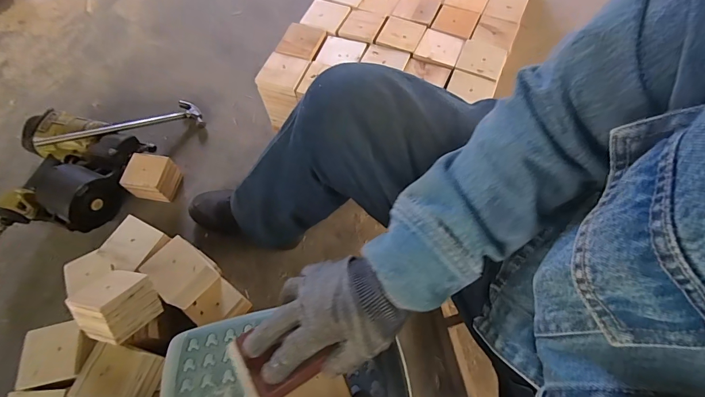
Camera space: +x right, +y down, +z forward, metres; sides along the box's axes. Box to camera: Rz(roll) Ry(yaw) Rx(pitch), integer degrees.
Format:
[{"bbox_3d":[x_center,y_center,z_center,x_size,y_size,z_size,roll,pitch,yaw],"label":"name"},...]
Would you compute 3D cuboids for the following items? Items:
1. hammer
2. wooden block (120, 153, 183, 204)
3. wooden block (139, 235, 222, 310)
[{"bbox_3d":[-0.593,-0.190,0.954,0.376,0.025,0.097,-20,64,-30],"label":"hammer"},{"bbox_3d":[-0.495,-0.052,0.905,0.099,0.094,0.093,11,65,6],"label":"wooden block"},{"bbox_3d":[-0.335,0.147,0.722,0.112,0.090,0.098,41,71,18],"label":"wooden block"}]

